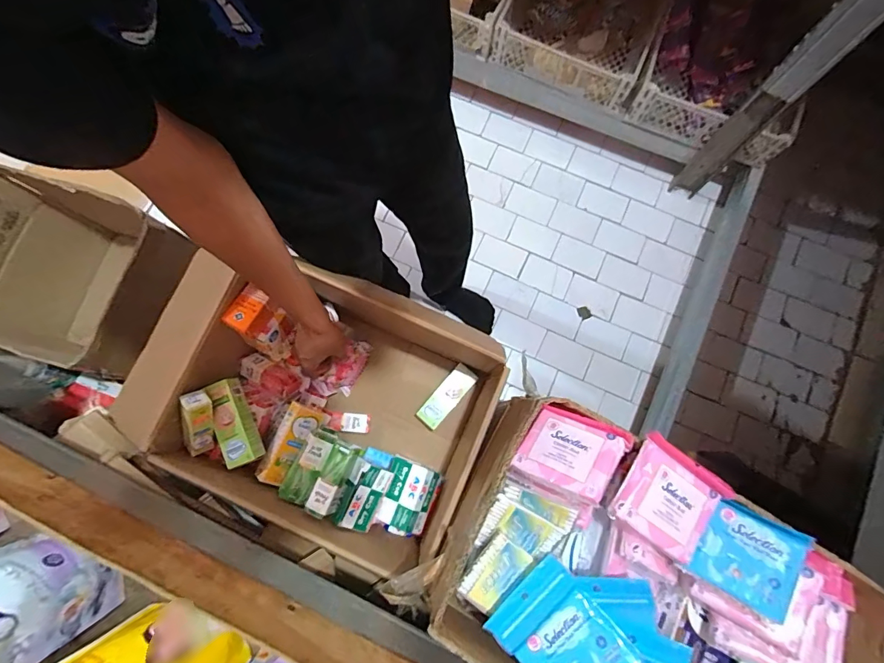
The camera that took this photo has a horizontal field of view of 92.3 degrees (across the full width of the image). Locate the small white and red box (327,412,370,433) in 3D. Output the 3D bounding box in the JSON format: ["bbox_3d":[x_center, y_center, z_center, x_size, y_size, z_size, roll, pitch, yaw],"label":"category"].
[{"bbox_3d":[-0.163,0.157,0.739,0.078,0.016,0.032,-2,79,19],"label":"small white and red box"}]

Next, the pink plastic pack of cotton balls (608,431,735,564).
[{"bbox_3d":[0.225,0.165,0.420,0.099,0.022,0.089,35,82,6],"label":"pink plastic pack of cotton balls"}]

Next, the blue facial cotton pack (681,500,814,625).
[{"bbox_3d":[0.299,0.219,0.416,0.083,0.020,0.086,23,72,26],"label":"blue facial cotton pack"}]

